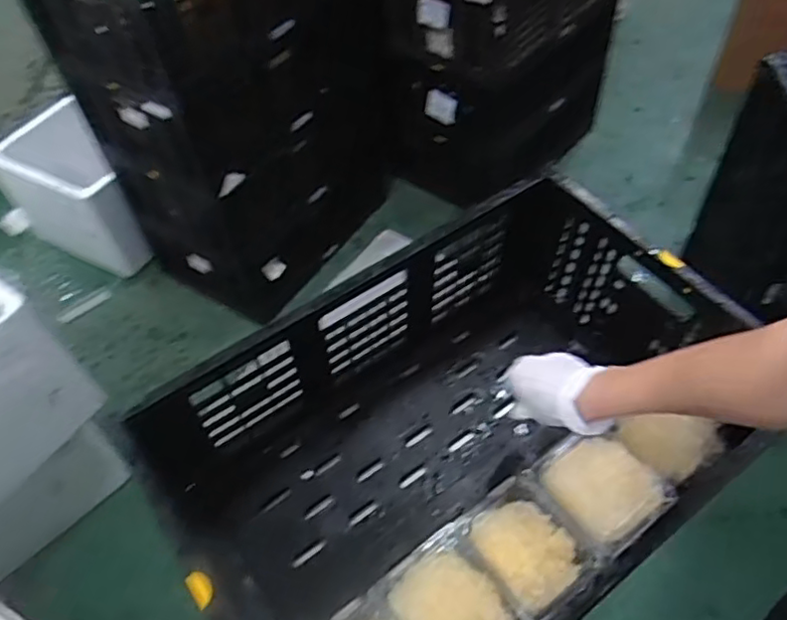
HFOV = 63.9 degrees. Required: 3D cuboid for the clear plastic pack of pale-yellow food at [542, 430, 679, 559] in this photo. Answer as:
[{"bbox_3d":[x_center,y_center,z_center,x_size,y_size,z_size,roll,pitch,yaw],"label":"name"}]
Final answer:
[{"bbox_3d":[0.238,0.200,0.723,0.106,0.039,0.123,-34,56,-21],"label":"clear plastic pack of pale-yellow food"}]

